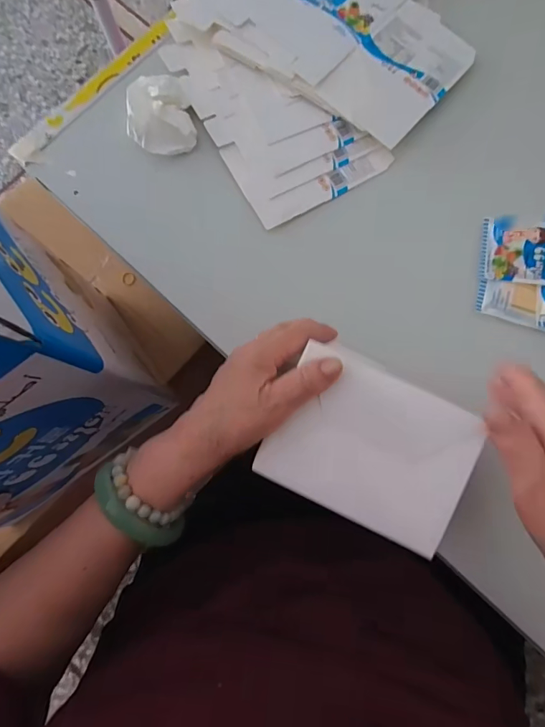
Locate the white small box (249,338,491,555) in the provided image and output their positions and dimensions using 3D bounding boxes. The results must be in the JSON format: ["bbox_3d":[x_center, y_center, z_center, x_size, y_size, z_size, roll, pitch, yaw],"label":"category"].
[{"bbox_3d":[0.071,0.058,0.301,0.135,0.011,0.106,26,86,5],"label":"white small box"}]

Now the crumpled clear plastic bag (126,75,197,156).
[{"bbox_3d":[-0.117,-0.256,0.434,0.063,0.018,0.081,-13,80,-1],"label":"crumpled clear plastic bag"}]

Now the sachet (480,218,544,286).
[{"bbox_3d":[0.259,-0.107,0.404,0.105,0.011,0.064,9,80,2],"label":"sachet"}]

